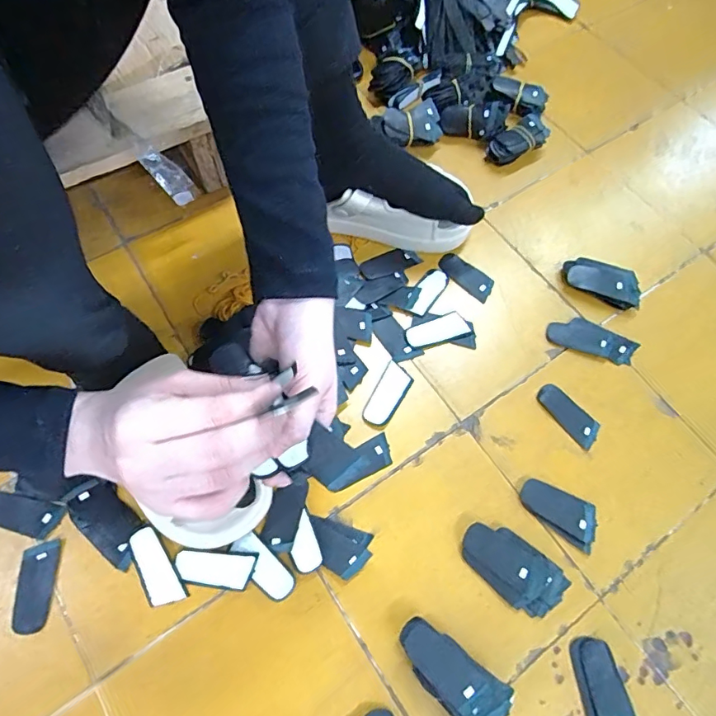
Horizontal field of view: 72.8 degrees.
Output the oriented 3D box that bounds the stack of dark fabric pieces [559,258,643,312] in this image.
[{"bbox_3d":[0.287,-0.089,0.573,0.088,0.025,0.041,23,68,8],"label":"stack of dark fabric pieces"}]

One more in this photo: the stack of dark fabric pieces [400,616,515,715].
[{"bbox_3d":[0.077,0.266,0.402,0.101,0.031,0.047,36,71,13],"label":"stack of dark fabric pieces"}]

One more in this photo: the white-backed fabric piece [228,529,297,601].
[{"bbox_3d":[-0.088,0.191,0.446,0.067,0.004,0.029,43,72,15],"label":"white-backed fabric piece"}]

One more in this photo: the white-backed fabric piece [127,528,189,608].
[{"bbox_3d":[-0.186,0.192,0.442,0.032,0.007,0.072,-32,71,-14],"label":"white-backed fabric piece"}]

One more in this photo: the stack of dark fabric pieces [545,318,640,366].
[{"bbox_3d":[0.262,-0.023,0.545,0.092,0.017,0.039,20,68,7],"label":"stack of dark fabric pieces"}]

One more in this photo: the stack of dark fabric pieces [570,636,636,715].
[{"bbox_3d":[0.206,0.279,0.409,0.038,0.006,0.075,-10,67,-6],"label":"stack of dark fabric pieces"}]

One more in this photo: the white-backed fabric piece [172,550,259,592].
[{"bbox_3d":[-0.131,0.192,0.444,0.072,0.005,0.031,8,67,2],"label":"white-backed fabric piece"}]

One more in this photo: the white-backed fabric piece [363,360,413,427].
[{"bbox_3d":[0.031,0.040,0.521,0.031,0.004,0.073,29,69,11],"label":"white-backed fabric piece"}]

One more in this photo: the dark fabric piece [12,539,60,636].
[{"bbox_3d":[-0.287,0.203,0.431,0.032,0.004,0.073,-3,67,-3],"label":"dark fabric piece"}]

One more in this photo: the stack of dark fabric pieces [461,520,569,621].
[{"bbox_3d":[0.142,0.193,0.446,0.097,0.013,0.053,37,71,13],"label":"stack of dark fabric pieces"}]

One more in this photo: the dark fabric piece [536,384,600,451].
[{"bbox_3d":[0.223,0.059,0.514,0.028,0.008,0.073,-36,72,-15],"label":"dark fabric piece"}]

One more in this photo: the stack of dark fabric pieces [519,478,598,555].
[{"bbox_3d":[0.196,0.147,0.470,0.078,0.005,0.039,36,71,13],"label":"stack of dark fabric pieces"}]

